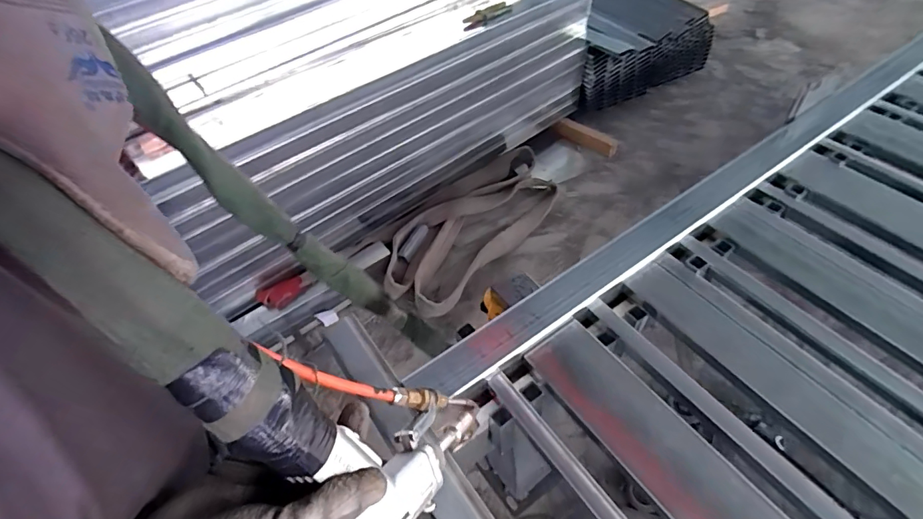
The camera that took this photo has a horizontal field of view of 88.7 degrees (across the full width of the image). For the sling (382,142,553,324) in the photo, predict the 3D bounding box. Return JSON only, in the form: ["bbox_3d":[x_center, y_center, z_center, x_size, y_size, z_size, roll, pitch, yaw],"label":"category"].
[{"bbox_3d":[0.043,-0.156,1.774,0.366,0.092,0.862,28,58,26],"label":"sling"}]

